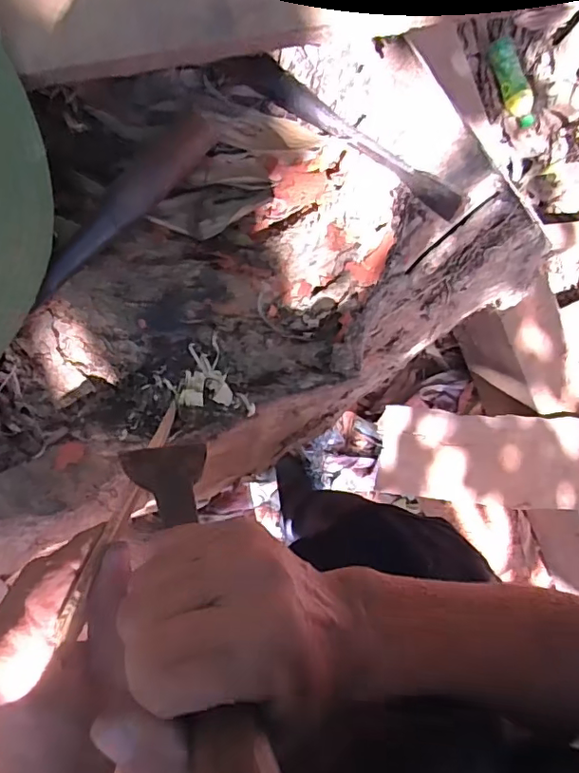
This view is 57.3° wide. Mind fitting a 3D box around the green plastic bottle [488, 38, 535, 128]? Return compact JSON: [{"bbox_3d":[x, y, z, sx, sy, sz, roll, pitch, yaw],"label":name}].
[{"bbox_3d":[0.552,-0.754,1.319,0.062,0.057,0.225,-18,91,-4],"label":"green plastic bottle"}]

